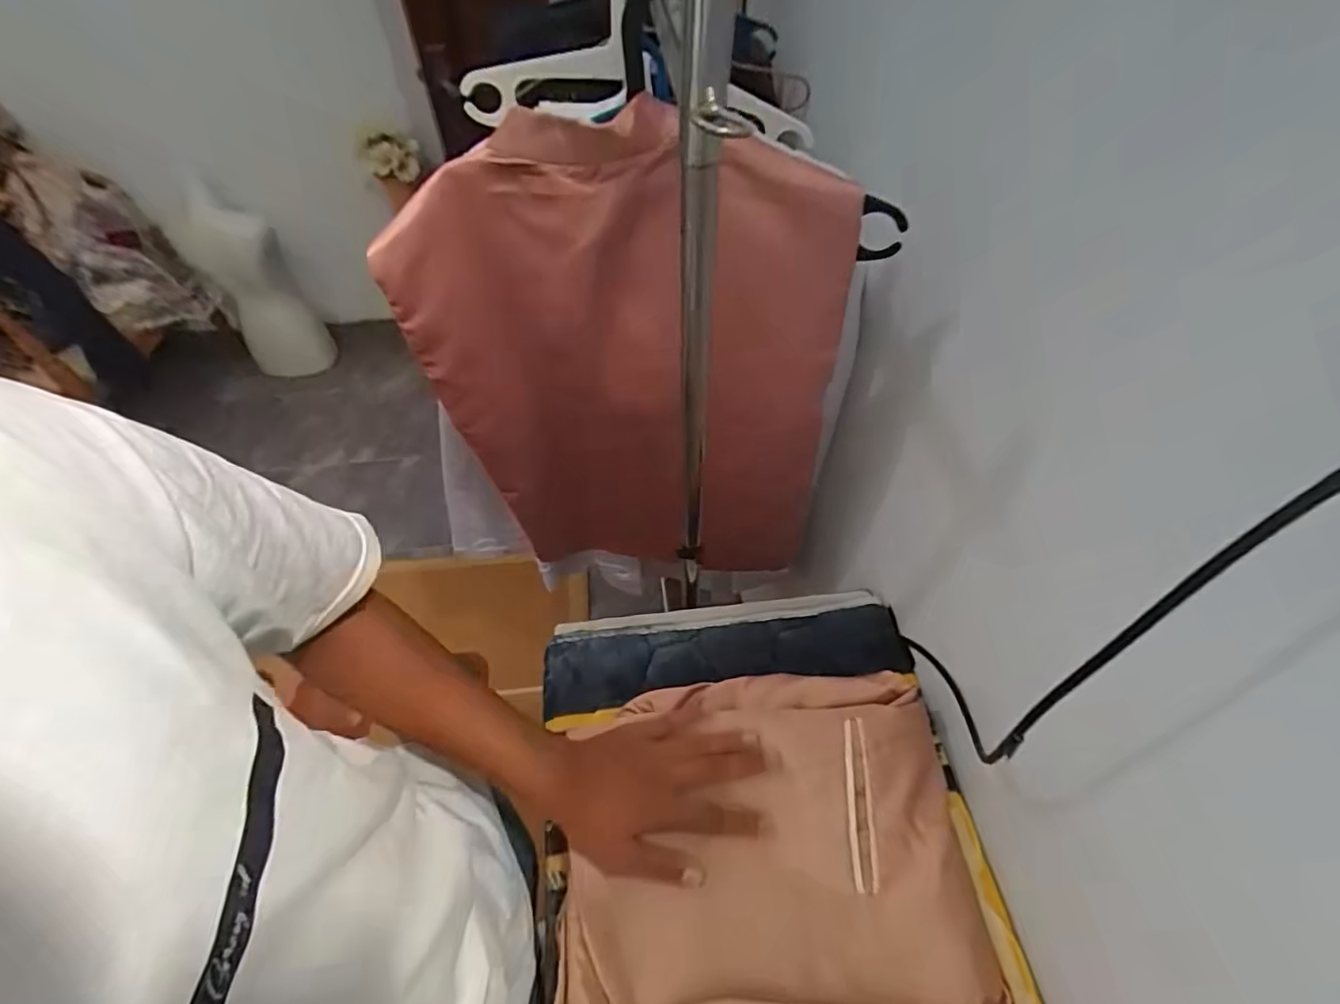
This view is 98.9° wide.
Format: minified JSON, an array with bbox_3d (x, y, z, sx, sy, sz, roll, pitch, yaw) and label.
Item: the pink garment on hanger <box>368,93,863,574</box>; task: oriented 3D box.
[{"bbox_3d":[-0.040,-0.096,0.650,0.423,0.569,0.069,-1,51,0],"label":"pink garment on hanger"}]

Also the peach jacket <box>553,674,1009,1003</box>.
[{"bbox_3d":[0.088,0.369,0.433,0.339,0.042,0.474,0,51,1],"label":"peach jacket"}]

